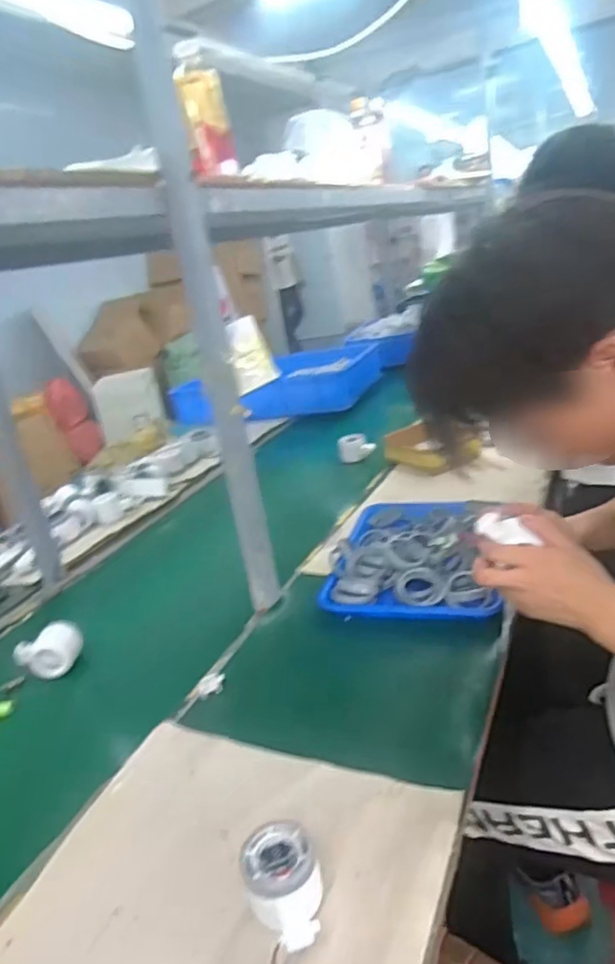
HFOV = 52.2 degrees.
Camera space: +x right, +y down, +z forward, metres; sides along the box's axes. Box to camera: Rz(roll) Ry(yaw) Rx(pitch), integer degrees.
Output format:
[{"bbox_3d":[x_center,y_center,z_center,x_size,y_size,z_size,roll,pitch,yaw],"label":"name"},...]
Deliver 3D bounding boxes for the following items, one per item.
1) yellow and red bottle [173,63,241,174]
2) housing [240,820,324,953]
[{"bbox_3d":[-0.147,-0.510,0.903,0.087,0.145,0.056,-22,15,-33],"label":"yellow and red bottle"},{"bbox_3d":[-0.018,0.312,0.478,0.059,0.051,0.083,-11,20,0],"label":"housing"}]

